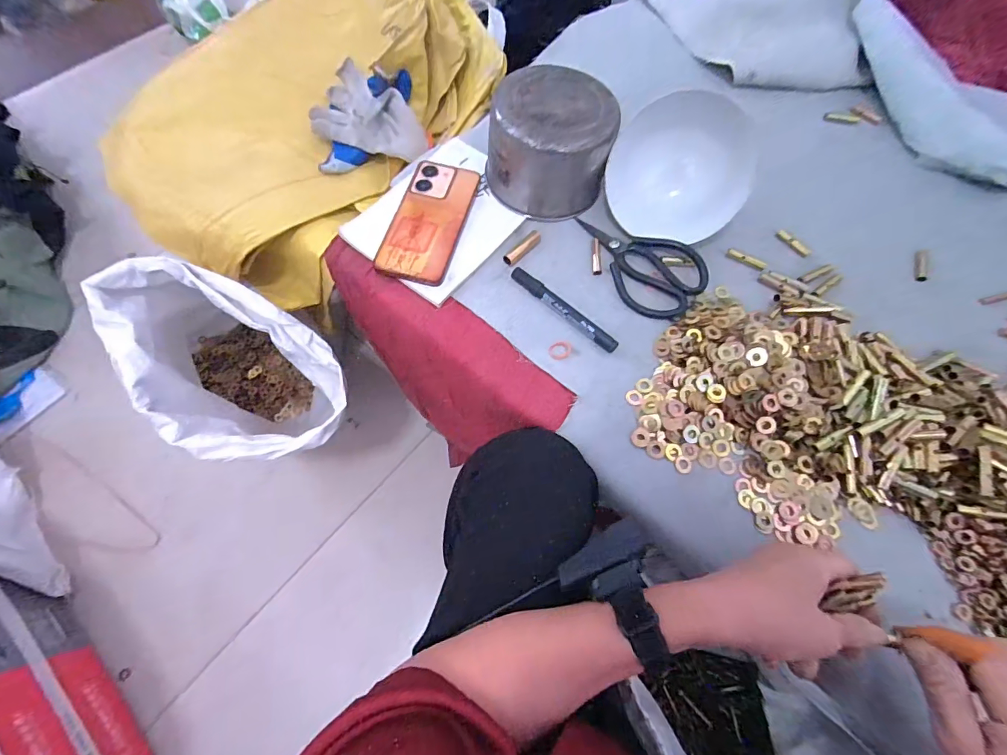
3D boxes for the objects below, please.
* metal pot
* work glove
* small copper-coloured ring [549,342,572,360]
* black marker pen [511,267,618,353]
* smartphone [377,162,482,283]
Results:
[{"bbox_3d":[0.053,-0.265,0.496,0.132,0.093,0.135,1,66,-1],"label":"metal pot"},{"bbox_3d":[-0.204,-0.407,0.671,0.159,0.100,0.145,0,66,-2],"label":"work glove"},{"bbox_3d":[0.059,-0.029,0.459,0.023,0.006,0.019,14,70,6],"label":"small copper-coloured ring"},{"bbox_3d":[0.064,-0.073,0.473,0.136,0.015,0.018,41,75,14],"label":"black marker pen"},{"bbox_3d":[-0.085,-0.180,0.507,0.080,0.015,0.163,13,70,5],"label":"smartphone"}]

